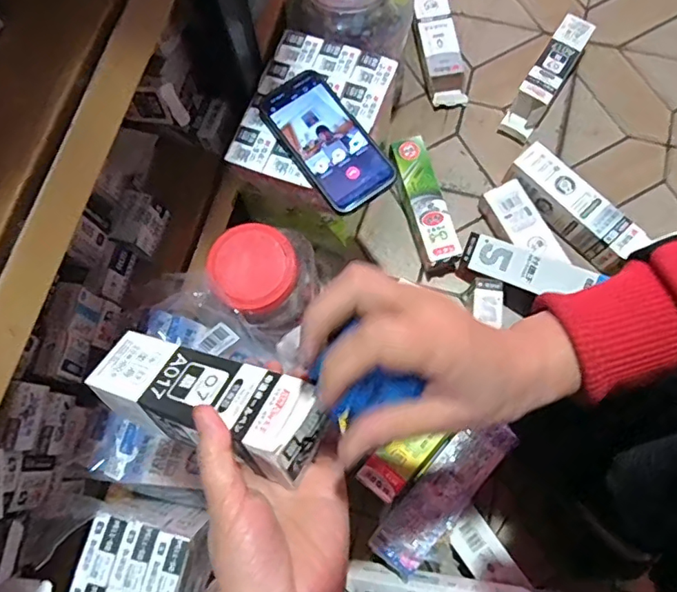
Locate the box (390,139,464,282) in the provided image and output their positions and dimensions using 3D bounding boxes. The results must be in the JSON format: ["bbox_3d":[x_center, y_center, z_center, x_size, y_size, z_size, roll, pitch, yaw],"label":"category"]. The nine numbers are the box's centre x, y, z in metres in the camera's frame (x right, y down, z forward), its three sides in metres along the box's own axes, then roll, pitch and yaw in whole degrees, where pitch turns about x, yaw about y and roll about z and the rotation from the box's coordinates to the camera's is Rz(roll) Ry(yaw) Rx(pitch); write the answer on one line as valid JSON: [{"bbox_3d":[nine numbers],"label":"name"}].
[{"bbox_3d":[0.117,-0.123,0.715,0.048,0.046,0.181,-16,75,-3],"label":"box"}]

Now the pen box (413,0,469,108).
[{"bbox_3d":[0.145,-0.392,0.794,0.061,0.038,0.225,-8,75,-1],"label":"pen box"}]

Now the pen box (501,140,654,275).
[{"bbox_3d":[0.307,-0.121,0.706,0.060,0.057,0.180,-42,78,-9],"label":"pen box"}]

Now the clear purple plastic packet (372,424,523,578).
[{"bbox_3d":[0.115,0.212,0.576,0.056,0.021,0.191,41,80,11],"label":"clear purple plastic packet"}]

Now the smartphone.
[{"bbox_3d":[-0.013,-0.165,0.564,0.079,0.013,0.163,-35,77,-7],"label":"smartphone"}]

